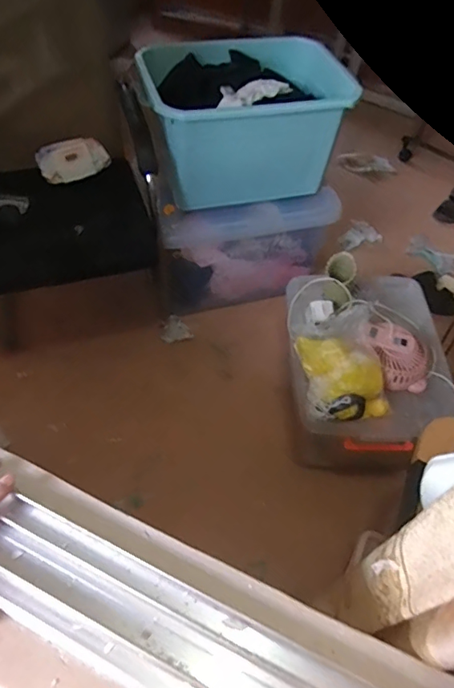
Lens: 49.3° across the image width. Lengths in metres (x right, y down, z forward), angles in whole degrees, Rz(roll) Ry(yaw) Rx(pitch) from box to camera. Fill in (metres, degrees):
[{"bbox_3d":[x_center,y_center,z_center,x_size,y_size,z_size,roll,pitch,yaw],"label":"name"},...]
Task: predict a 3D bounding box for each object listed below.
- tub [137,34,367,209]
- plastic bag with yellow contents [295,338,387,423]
[{"bbox_3d":[0.060,-0.670,1.455,0.595,0.271,0.445,-9,54,-10],"label":"tub"},{"bbox_3d":[0.262,0.065,1.114,0.172,0.091,0.190,-5,54,-7],"label":"plastic bag with yellow contents"}]

